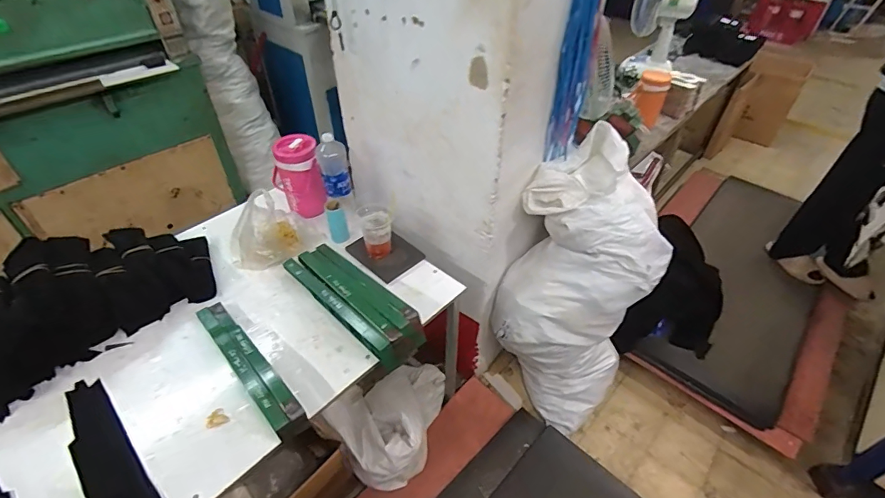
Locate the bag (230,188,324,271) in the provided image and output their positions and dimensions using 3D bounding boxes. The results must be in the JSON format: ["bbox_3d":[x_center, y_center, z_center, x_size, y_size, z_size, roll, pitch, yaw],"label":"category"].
[{"bbox_3d":[-0.510,-0.053,1.343,0.268,0.208,0.142,-17,47,-19],"label":"bag"}]

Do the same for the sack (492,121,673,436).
[{"bbox_3d":[0.470,0.164,1.565,0.442,0.931,0.502,28,49,25],"label":"sack"}]

